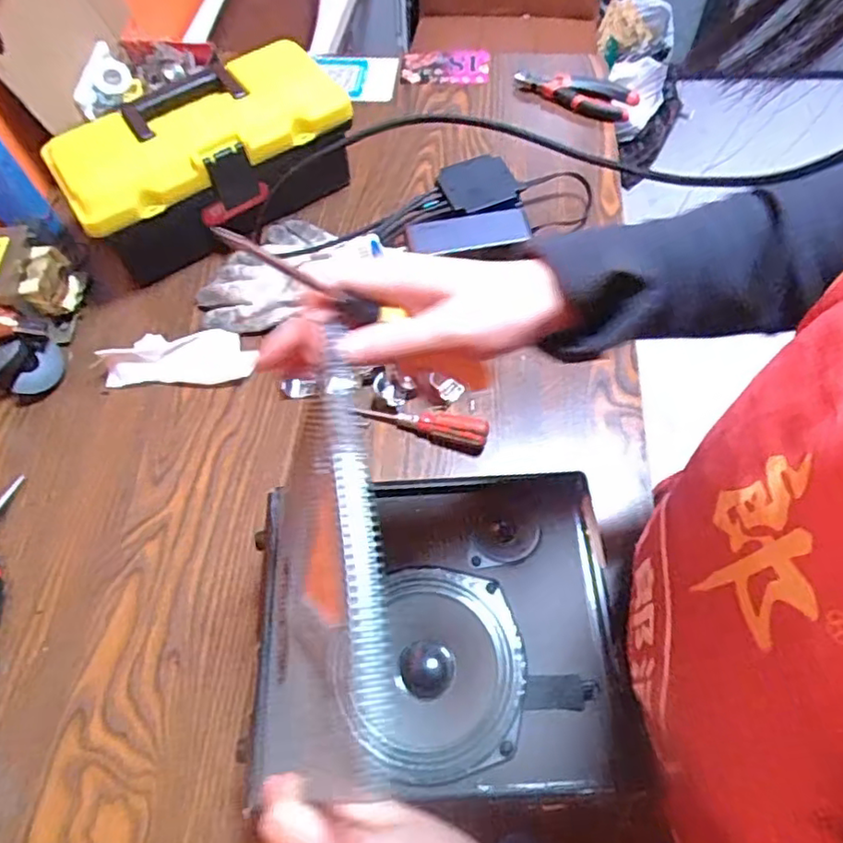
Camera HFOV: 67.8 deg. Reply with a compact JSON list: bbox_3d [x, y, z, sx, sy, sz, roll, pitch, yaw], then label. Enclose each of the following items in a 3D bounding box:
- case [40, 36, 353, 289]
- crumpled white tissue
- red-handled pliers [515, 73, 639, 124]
[{"bbox_3d":[-0.221,-0.278,0.676,0.296,0.123,0.126,-31,63,-14],"label":"case"},{"bbox_3d":[-0.239,-0.066,0.622,0.144,0.028,0.058,-4,60,2],"label":"crumpled white tissue"},{"bbox_3d":[0.200,-0.422,0.814,0.155,0.031,0.052,8,61,8],"label":"red-handled pliers"}]

